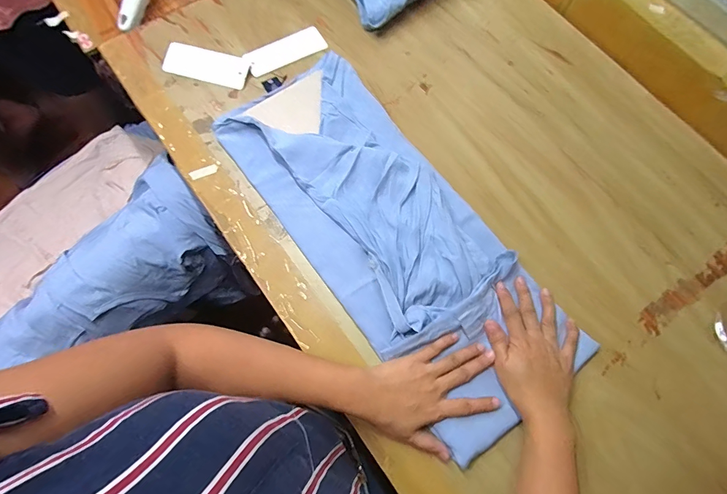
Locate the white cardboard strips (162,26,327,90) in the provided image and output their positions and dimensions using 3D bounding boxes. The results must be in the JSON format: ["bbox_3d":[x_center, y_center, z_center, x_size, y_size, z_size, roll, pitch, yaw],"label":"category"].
[{"bbox_3d":[-0.167,-0.270,0.534,0.224,0.011,0.078,-12,79,-8],"label":"white cardboard strips"}]

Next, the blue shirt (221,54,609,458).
[{"bbox_3d":[0.034,-0.019,0.447,0.208,0.032,0.487,-32,75,-11],"label":"blue shirt"}]

